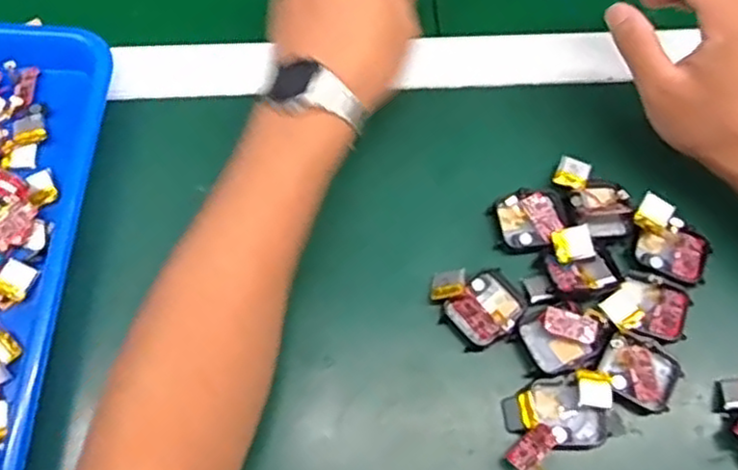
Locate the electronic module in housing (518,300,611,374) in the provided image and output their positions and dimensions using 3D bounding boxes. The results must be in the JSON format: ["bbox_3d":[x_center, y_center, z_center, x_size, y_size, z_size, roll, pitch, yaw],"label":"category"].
[{"bbox_3d":[0.116,0.058,0.419,0.047,0.012,0.041,-31,73,-12],"label":"electronic module in housing"}]

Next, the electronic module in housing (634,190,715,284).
[{"bbox_3d":[0.185,0.006,0.436,0.054,0.017,0.040,36,73,12],"label":"electronic module in housing"}]

